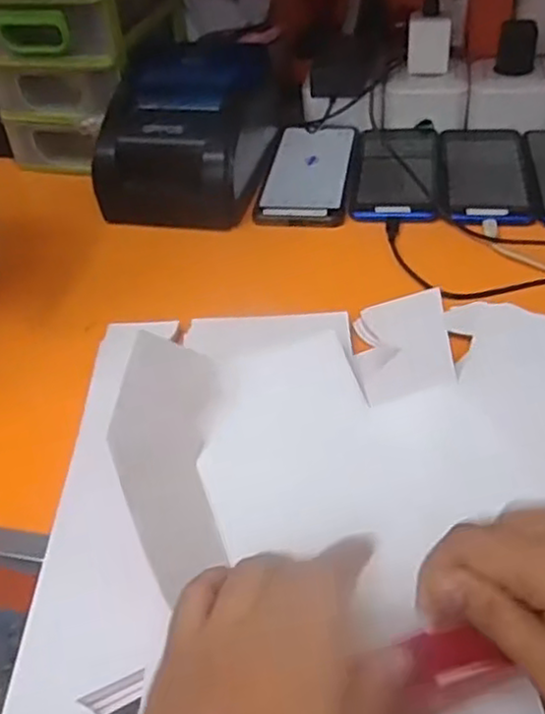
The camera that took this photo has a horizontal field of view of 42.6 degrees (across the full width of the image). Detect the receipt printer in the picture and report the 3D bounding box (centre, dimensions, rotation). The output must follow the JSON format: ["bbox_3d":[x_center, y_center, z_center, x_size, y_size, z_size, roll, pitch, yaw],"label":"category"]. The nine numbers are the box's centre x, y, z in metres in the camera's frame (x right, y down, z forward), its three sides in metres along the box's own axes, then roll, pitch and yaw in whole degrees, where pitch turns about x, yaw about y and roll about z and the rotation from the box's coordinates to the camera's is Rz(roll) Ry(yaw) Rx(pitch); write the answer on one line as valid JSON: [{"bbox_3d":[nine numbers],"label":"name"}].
[{"bbox_3d":[-0.073,-0.213,0.641,0.130,0.101,0.187,7,44,14],"label":"receipt printer"}]

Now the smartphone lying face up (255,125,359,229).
[{"bbox_3d":[0.036,-0.172,0.650,0.075,0.008,0.172,3,43,10],"label":"smartphone lying face up"}]

